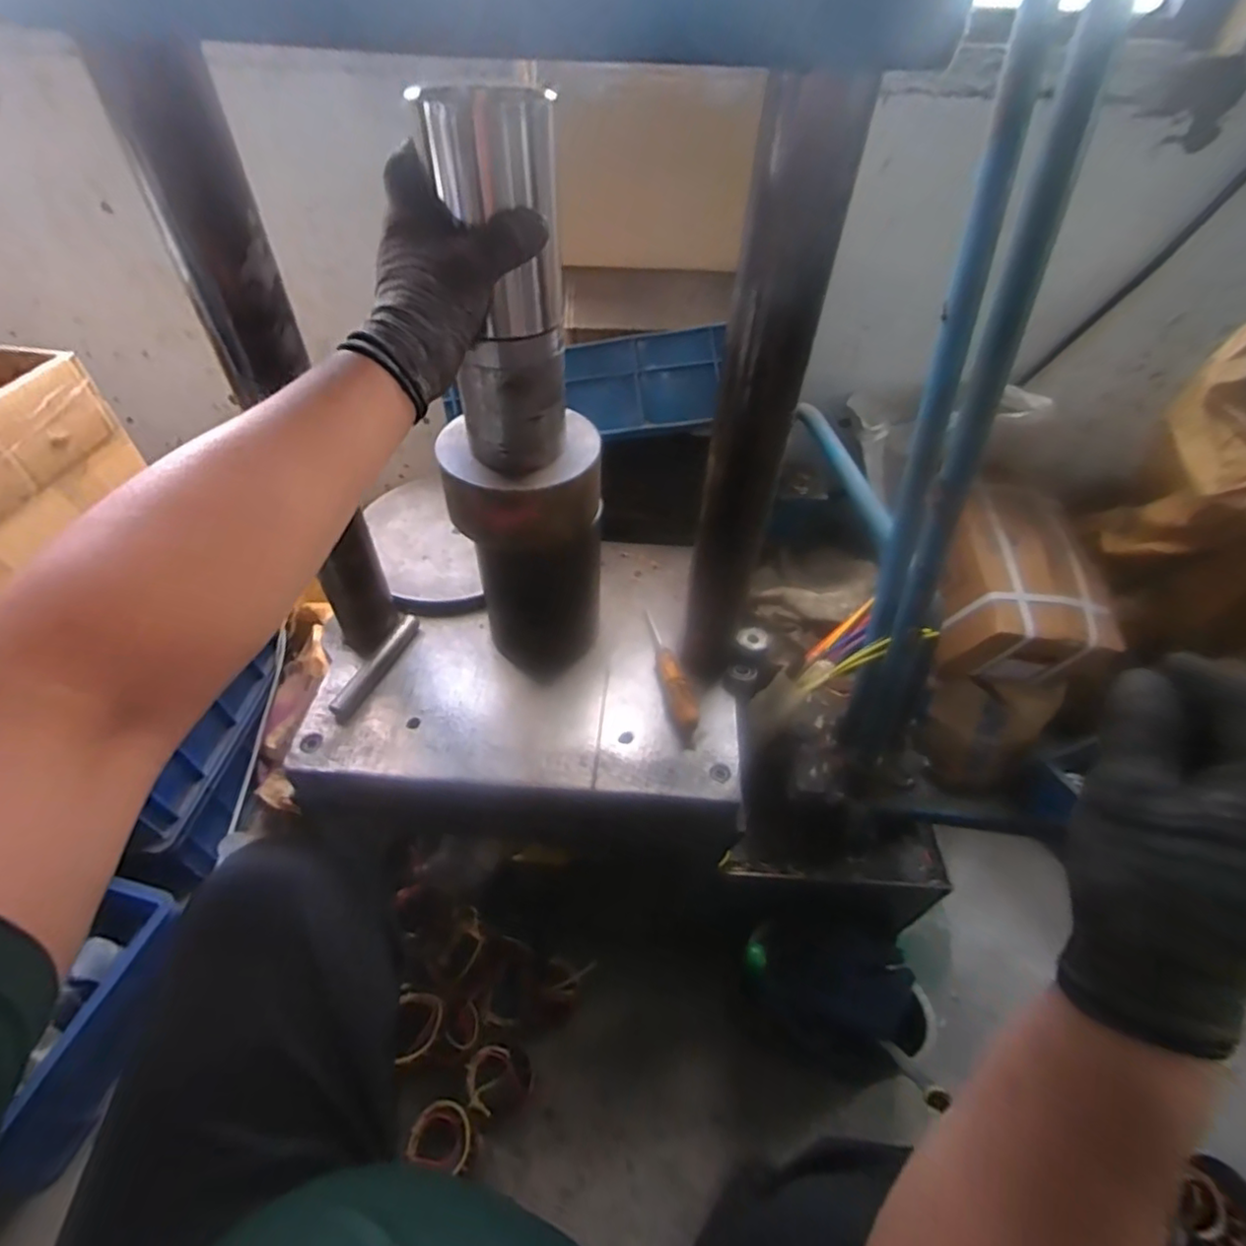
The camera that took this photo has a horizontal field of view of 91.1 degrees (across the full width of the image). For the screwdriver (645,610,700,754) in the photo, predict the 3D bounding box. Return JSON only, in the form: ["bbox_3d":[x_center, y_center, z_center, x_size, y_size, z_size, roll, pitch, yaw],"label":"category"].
[{"bbox_3d":[0.053,0.055,0.697,0.031,0.024,0.187,-9,48,-11],"label":"screwdriver"}]

